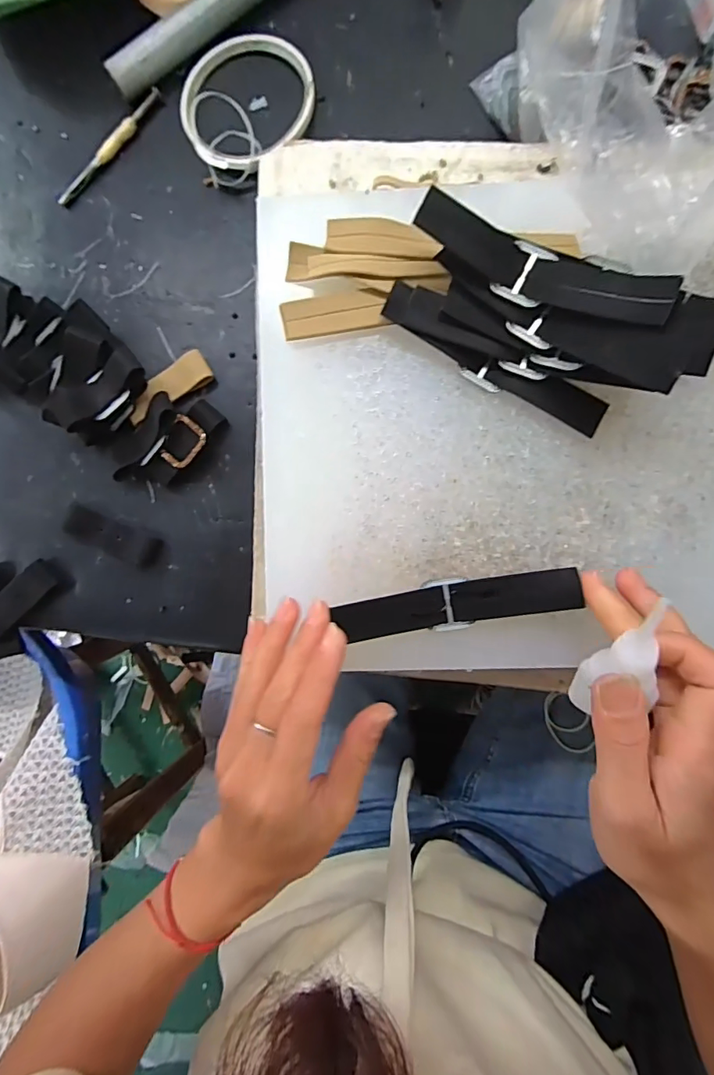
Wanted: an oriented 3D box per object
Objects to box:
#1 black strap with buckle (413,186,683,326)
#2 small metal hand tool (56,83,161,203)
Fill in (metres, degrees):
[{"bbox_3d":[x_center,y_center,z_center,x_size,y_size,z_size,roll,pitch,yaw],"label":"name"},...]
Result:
[{"bbox_3d":[0.084,-0.128,0.228,0.124,0.019,0.030,31,95,15],"label":"black strap with buckle"},{"bbox_3d":[-0.160,-0.252,0.308,0.010,0.008,0.093,43,92,2],"label":"small metal hand tool"}]

